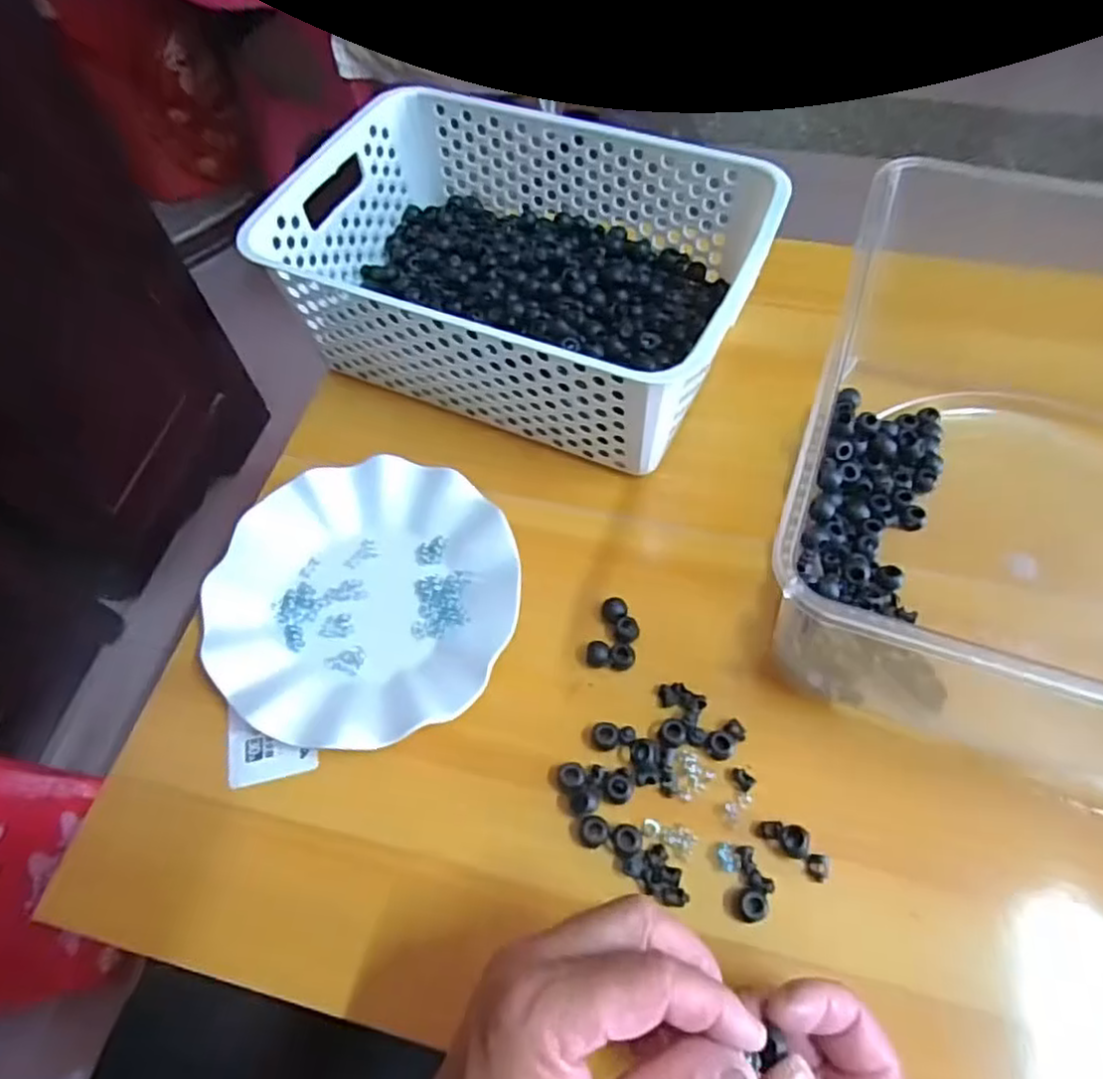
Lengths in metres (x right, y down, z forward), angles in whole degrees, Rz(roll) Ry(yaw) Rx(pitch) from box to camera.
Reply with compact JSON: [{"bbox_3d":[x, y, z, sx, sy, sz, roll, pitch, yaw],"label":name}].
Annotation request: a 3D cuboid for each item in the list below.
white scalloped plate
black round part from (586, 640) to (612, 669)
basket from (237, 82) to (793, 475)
[{"bbox_3d":[-0.113,0.034,0.428,0.179,0.023,0.176,-1,60,2],"label":"white scalloped plate"},{"bbox_3d":[0.027,0.066,0.411,0.013,0.010,0.015,5,60,6],"label":"black round part"},{"bbox_3d":[-0.020,-0.186,0.492,0.304,0.103,0.201,20,63,14],"label":"basket"}]

